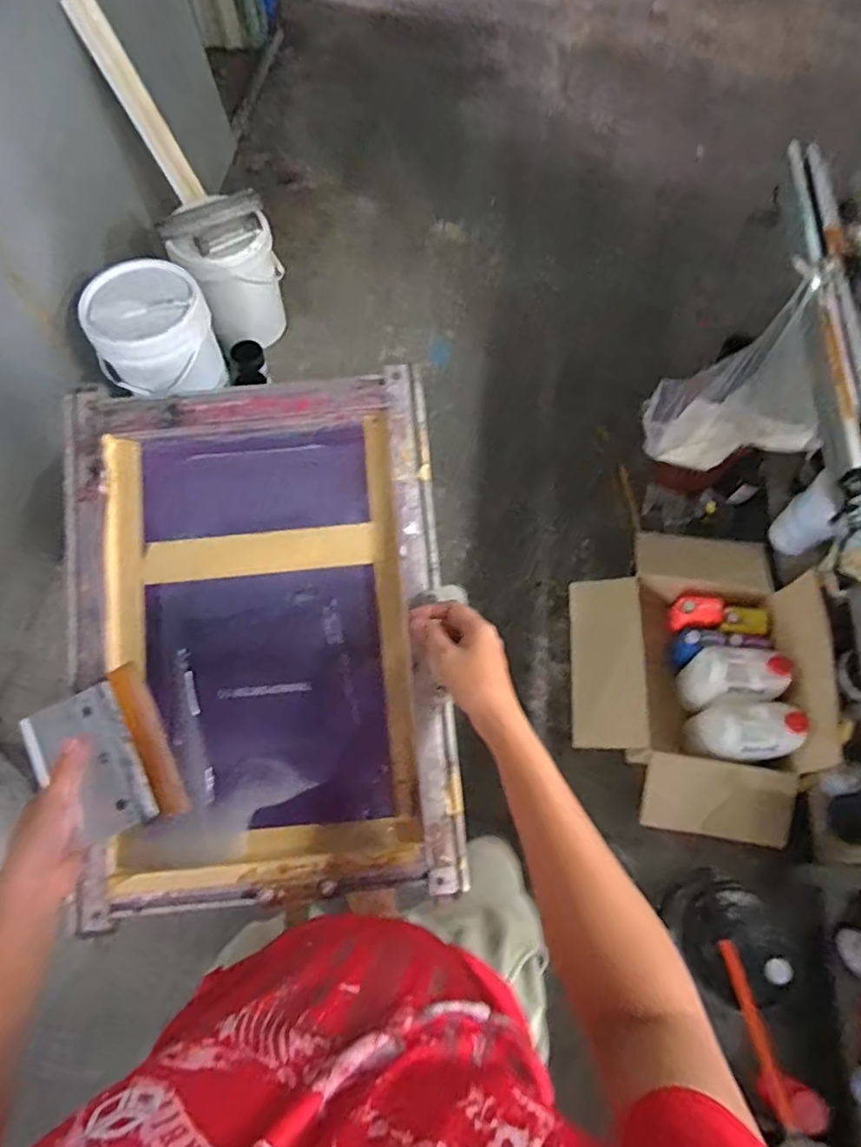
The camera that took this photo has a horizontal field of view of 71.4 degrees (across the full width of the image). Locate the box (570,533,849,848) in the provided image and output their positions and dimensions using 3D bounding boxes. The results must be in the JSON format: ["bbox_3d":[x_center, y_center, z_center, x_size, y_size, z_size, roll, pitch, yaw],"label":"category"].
[{"bbox_3d":[0.611,0.230,1.438,0.503,0.359,0.709,5,67,4],"label":"box"}]

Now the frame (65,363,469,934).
[{"bbox_3d":[-0.182,0.059,0.645,0.387,0.038,0.542,-5,82,-2],"label":"frame"}]

